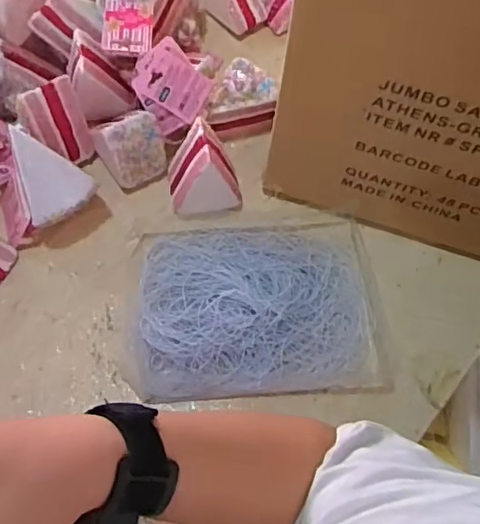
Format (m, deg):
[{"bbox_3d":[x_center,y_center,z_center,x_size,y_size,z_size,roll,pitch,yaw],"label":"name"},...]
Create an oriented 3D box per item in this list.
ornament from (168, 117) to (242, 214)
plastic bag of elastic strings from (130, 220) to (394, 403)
[{"bbox_3d":[-0.032,-0.085,0.533,0.067,0.082,0.064,-7,64,-7],"label":"ornament"},{"bbox_3d":[0.017,0.033,0.514,0.220,0.028,0.164,-3,64,-5],"label":"plastic bag of elastic strings"}]

